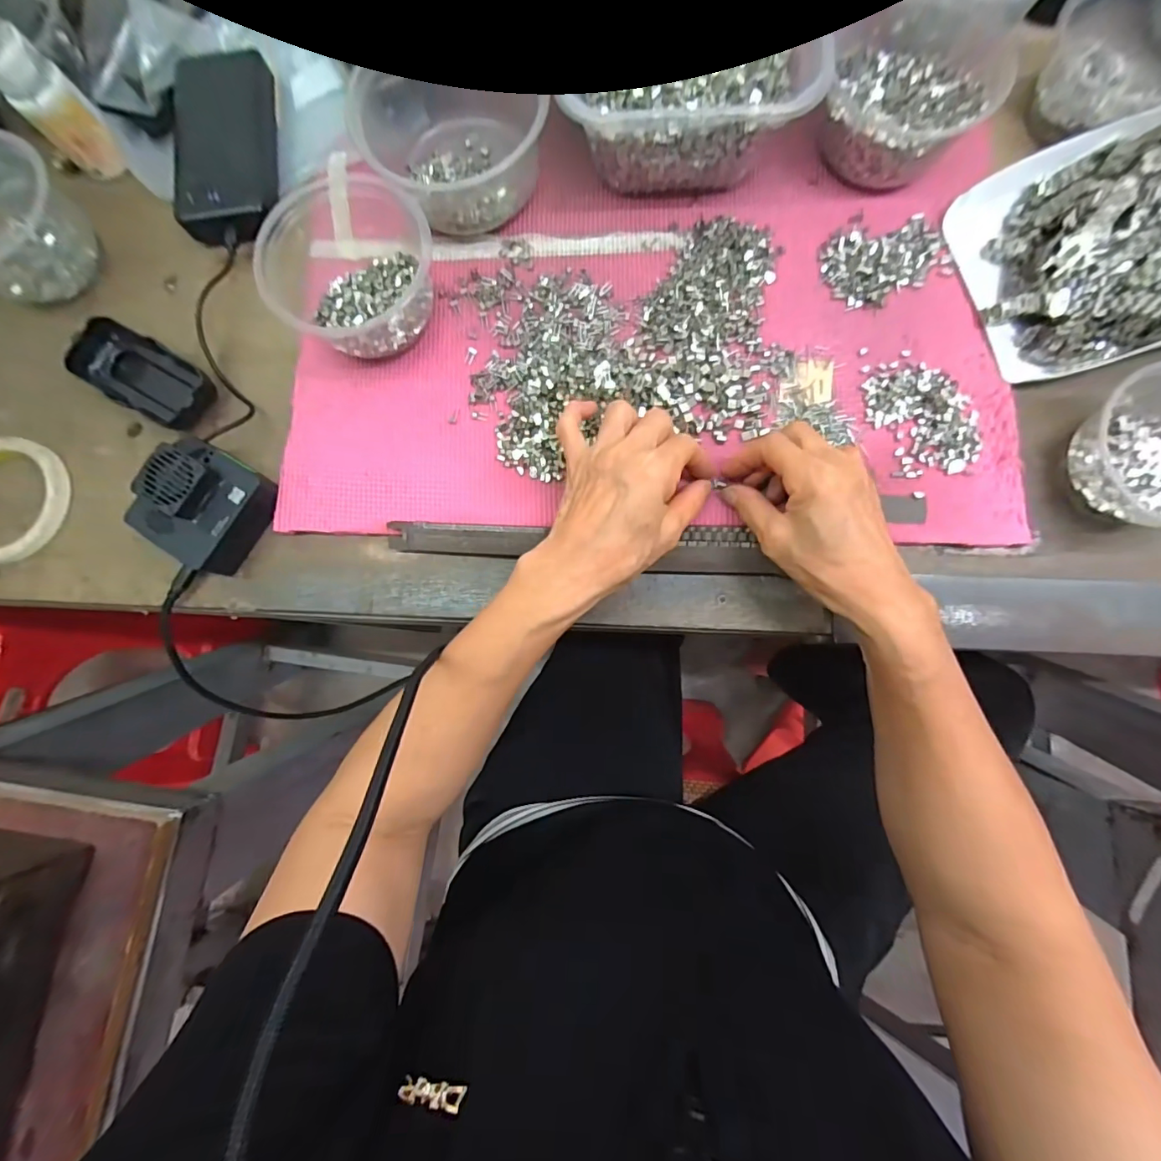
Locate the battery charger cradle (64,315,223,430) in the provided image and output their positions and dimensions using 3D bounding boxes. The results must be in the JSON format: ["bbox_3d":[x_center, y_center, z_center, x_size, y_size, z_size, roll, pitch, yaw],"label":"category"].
[{"bbox_3d":[-0.335,-0.157,0.380,0.104,0.022,0.052,27,84,6],"label":"battery charger cradle"}]

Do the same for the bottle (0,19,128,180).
[{"bbox_3d":[-0.405,-0.365,0.381,0.044,0.073,0.049,-45,82,-4],"label":"bottle"}]

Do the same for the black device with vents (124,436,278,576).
[{"bbox_3d":[-0.269,-0.053,0.352,0.069,0.043,0.079,36,85,7],"label":"black device with vents"}]

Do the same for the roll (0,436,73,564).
[{"bbox_3d":[-0.443,-0.063,0.377,0.093,0.018,0.097,0,82,3],"label":"roll"}]

